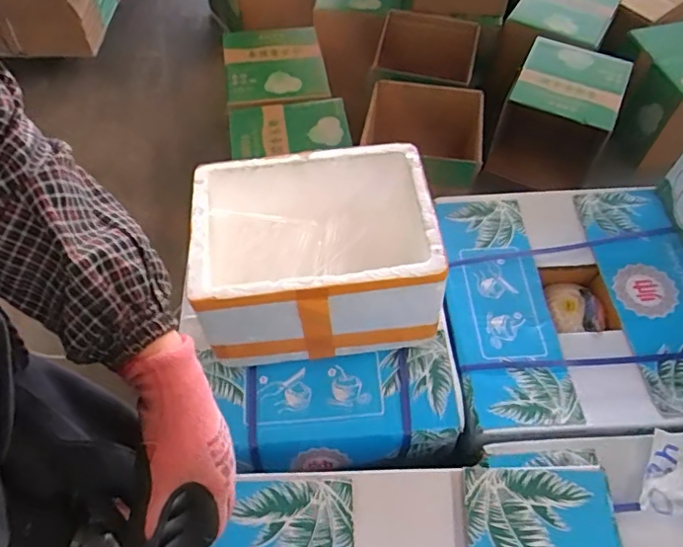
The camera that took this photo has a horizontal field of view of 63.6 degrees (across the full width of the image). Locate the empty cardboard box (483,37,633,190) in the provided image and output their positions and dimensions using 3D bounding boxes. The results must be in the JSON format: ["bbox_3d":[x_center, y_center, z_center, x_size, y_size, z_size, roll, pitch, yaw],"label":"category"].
[{"bbox_3d":[0.614,-0.434,1.594,0.281,0.294,0.314,25,61,16],"label":"empty cardboard box"}]

